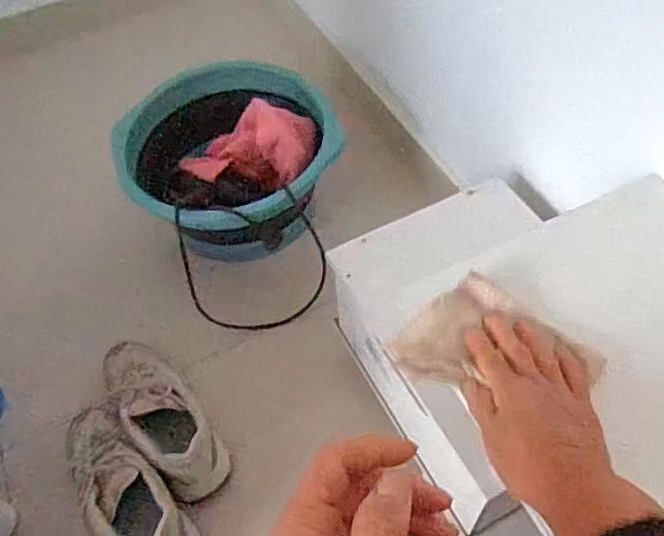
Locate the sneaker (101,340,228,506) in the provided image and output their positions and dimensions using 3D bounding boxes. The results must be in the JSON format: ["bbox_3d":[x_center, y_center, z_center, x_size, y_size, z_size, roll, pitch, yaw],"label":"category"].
[{"bbox_3d":[-0.236,0.190,0.838,0.097,0.087,0.268,-32,58,-16],"label":"sneaker"}]

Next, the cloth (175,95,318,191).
[{"bbox_3d":[-0.136,-0.208,1.026,0.221,0.082,0.105,5,56,8],"label":"cloth"}]

